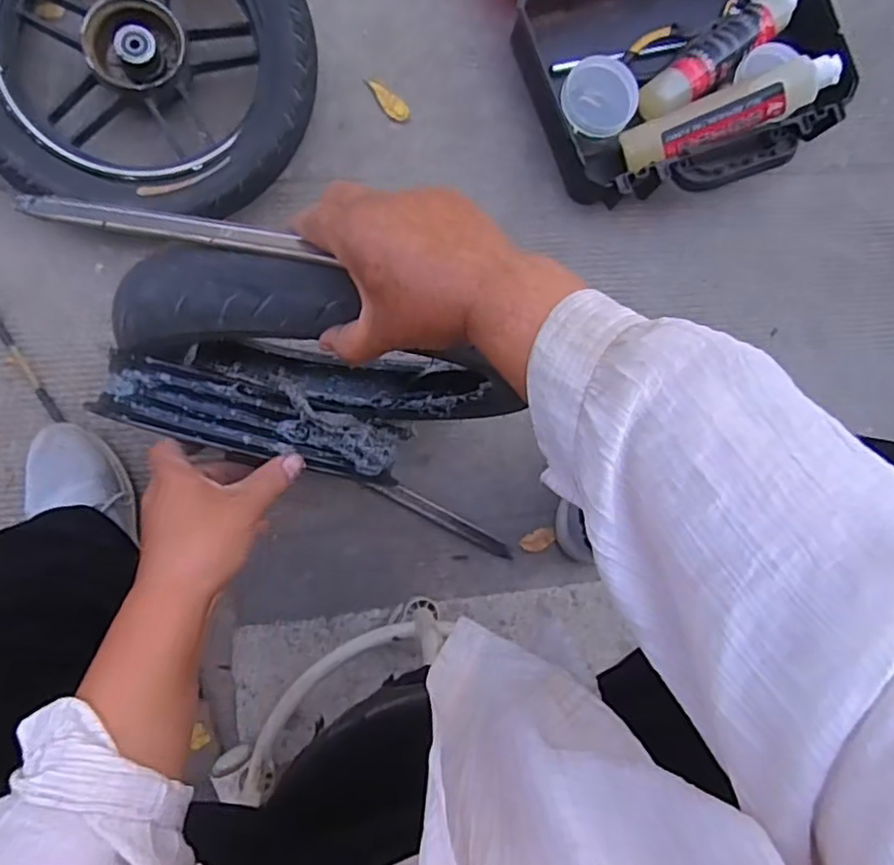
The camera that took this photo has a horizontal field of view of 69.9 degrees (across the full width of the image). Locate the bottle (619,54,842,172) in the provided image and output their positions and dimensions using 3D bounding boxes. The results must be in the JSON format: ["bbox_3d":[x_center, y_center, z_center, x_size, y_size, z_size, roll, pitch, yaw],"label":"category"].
[{"bbox_3d":[0.313,-0.357,0.716,0.231,0.041,0.054,-18,90,13],"label":"bottle"}]

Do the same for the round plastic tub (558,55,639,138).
[{"bbox_3d":[0.175,-0.382,0.732,0.083,0.052,0.083,4,108,13],"label":"round plastic tub"}]

